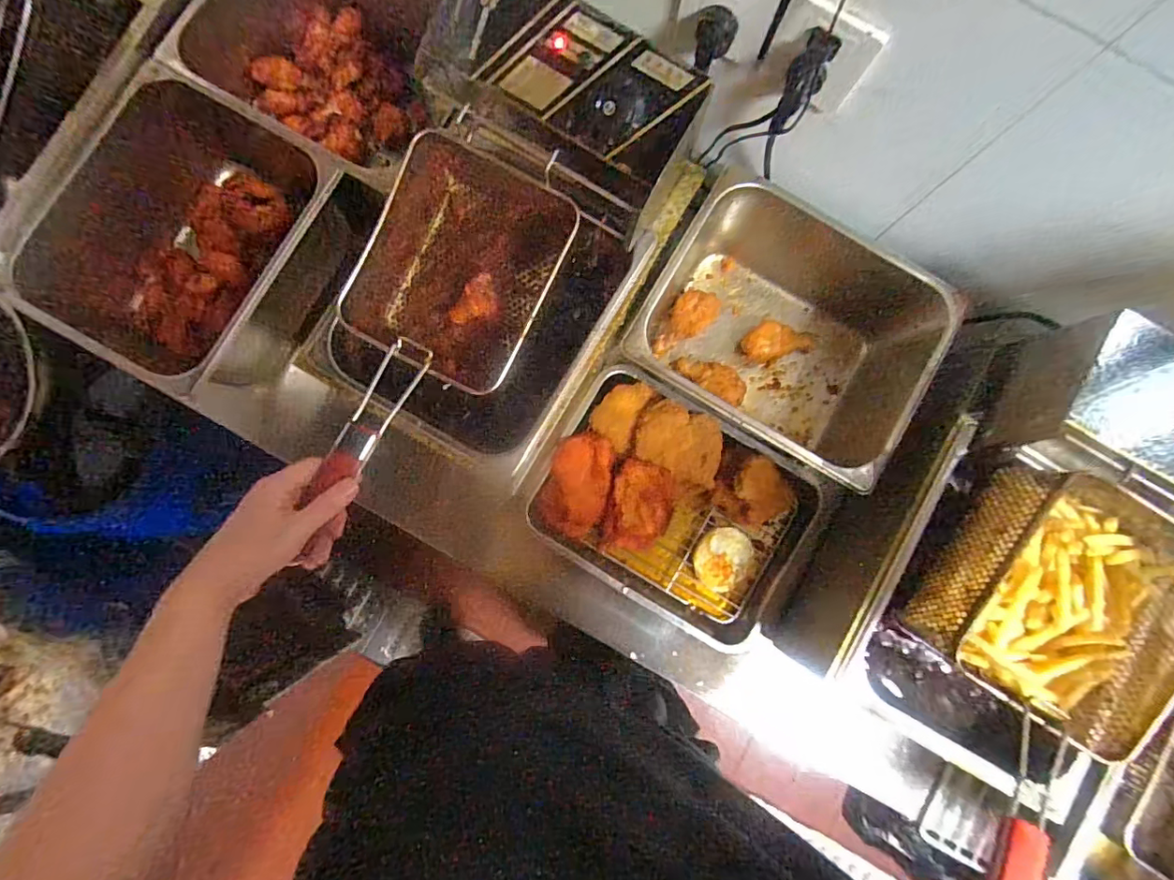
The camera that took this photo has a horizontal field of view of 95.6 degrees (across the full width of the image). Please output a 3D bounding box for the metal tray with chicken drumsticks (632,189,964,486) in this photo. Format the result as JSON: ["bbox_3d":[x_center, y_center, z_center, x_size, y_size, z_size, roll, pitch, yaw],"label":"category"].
[{"bbox_3d":[0.236,-0.118,0.684,0.331,0.162,0.253,34,84,2],"label":"metal tray with chicken drumsticks"}]

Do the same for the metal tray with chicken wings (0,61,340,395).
[{"bbox_3d":[-0.470,-0.245,0.682,0.266,0.172,0.392,30,84,1],"label":"metal tray with chicken wings"}]

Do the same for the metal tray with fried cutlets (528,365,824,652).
[{"bbox_3d":[0.119,0.090,0.688,0.348,0.064,0.256,31,84,1],"label":"metal tray with fried cutlets"}]

